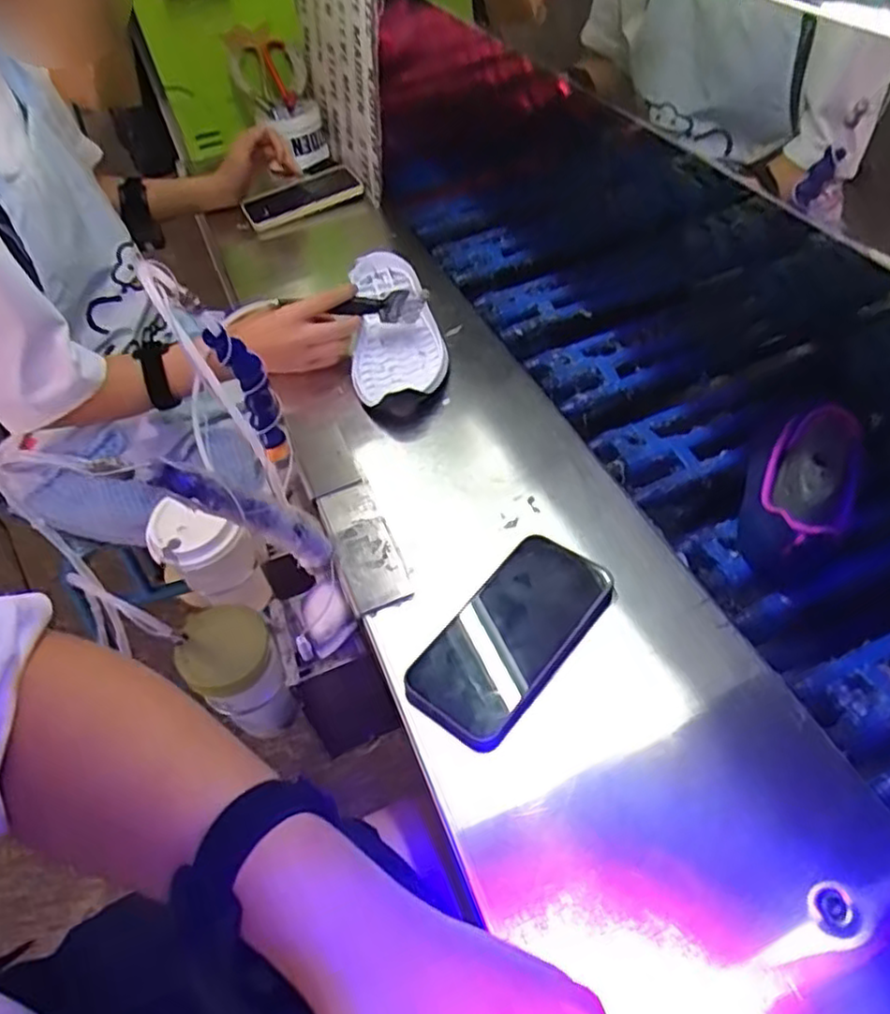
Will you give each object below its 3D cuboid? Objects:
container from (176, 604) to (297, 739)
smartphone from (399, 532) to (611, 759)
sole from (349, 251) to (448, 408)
[{"bbox_3d":[-0.177,0.142,0.588,0.069,0.115,0.070,-5,51,6],"label":"container"},{"bbox_3d":[0.048,0.090,0.494,0.080,0.015,0.161,30,57,28],"label":"smartphone"},{"bbox_3d":[-0.056,-0.203,0.745,0.098,0.044,0.266,-8,48,-2],"label":"sole"}]

